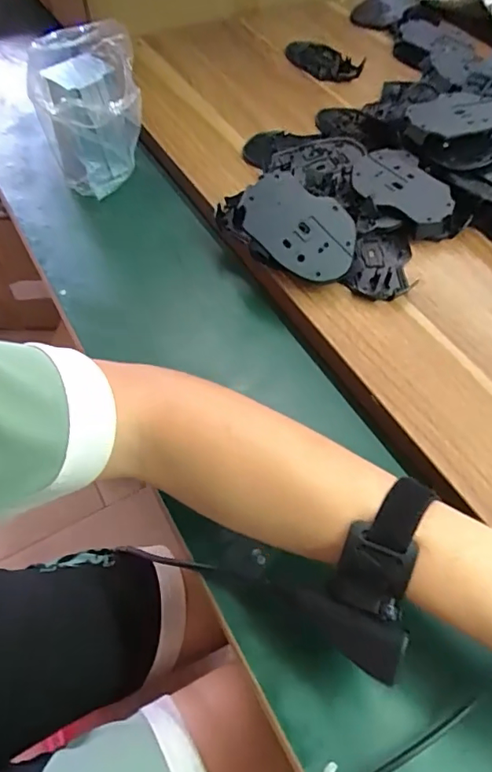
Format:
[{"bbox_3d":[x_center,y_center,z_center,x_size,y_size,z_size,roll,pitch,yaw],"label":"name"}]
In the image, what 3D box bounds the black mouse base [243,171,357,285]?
[{"bbox_3d":[0.047,-0.138,0.454,0.105,0.011,0.071,36,87,5],"label":"black mouse base"}]

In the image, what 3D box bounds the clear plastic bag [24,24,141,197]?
[{"bbox_3d":[-0.151,-0.261,0.512,0.098,0.137,0.069,-13,57,-11],"label":"clear plastic bag"}]

